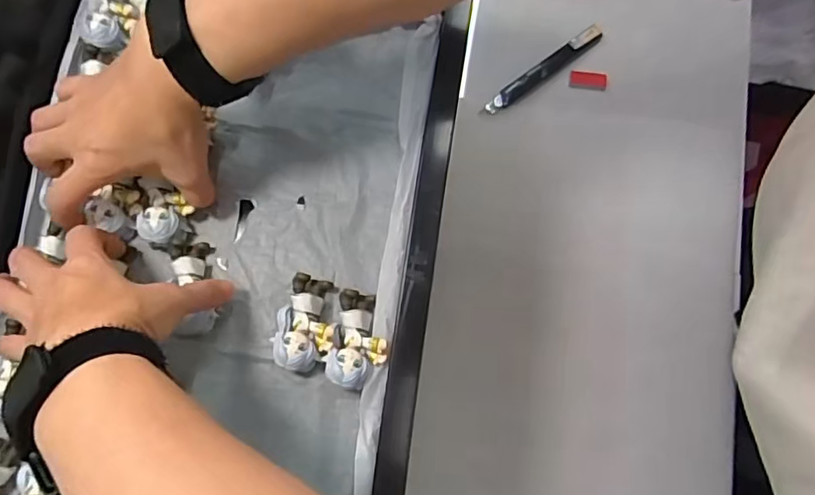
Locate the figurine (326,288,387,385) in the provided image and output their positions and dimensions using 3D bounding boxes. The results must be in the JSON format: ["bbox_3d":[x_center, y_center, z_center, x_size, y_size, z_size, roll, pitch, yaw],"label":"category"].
[{"bbox_3d":[-0.031,0.060,0.357,0.035,0.021,0.060,10,78,1],"label":"figurine"}]

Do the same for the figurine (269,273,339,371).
[{"bbox_3d":[-0.068,0.050,0.363,0.038,0.025,0.060,3,78,-1],"label":"figurine"}]

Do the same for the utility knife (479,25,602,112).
[{"bbox_3d":[0.126,-0.164,0.506,0.137,0.005,0.018,-38,81,-8],"label":"utility knife"}]

